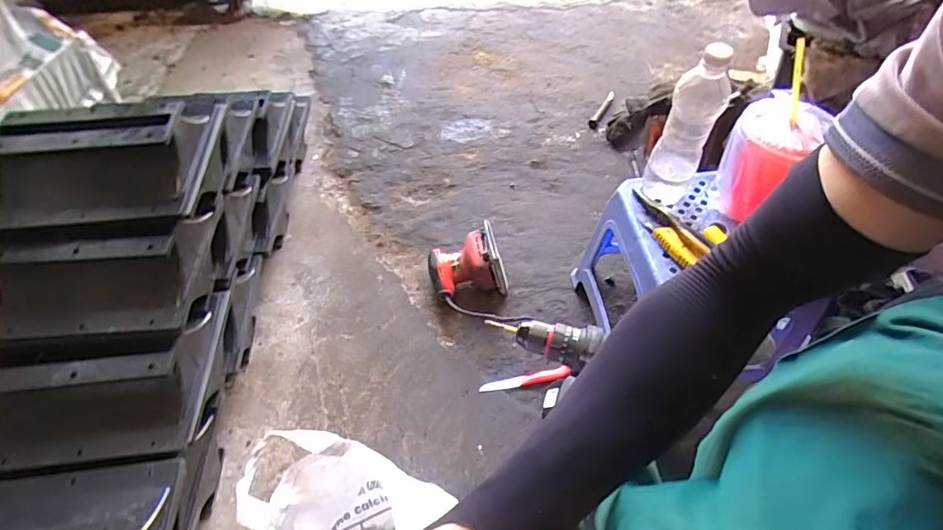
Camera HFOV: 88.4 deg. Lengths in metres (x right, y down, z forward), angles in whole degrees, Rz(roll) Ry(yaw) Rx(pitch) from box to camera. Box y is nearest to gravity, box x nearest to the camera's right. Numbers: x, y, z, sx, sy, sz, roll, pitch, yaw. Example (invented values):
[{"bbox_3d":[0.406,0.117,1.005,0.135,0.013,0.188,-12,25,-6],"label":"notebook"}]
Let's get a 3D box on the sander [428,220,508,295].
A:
[{"bbox_3d":[-0.012,0.013,0.880,0.125,0.103,0.116,-17,54,-13],"label":"sander"}]

